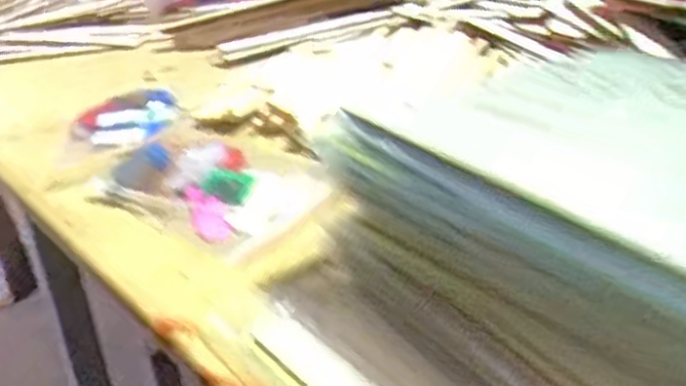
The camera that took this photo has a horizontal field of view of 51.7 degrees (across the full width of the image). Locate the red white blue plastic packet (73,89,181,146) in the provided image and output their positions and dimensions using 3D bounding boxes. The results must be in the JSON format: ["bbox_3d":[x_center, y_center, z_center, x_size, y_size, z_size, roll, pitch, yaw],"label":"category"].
[{"bbox_3d":[-0.134,-0.046,0.439,0.062,0.017,0.057,-13,26,-14],"label":"red white blue plastic packet"}]

